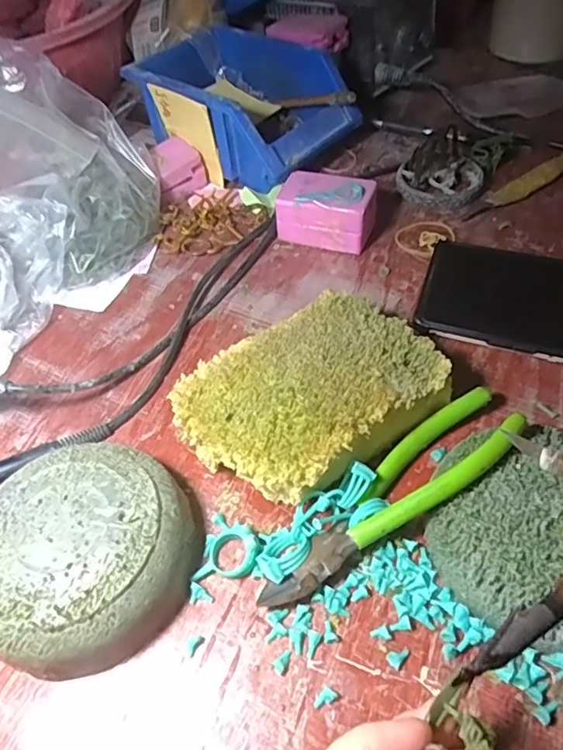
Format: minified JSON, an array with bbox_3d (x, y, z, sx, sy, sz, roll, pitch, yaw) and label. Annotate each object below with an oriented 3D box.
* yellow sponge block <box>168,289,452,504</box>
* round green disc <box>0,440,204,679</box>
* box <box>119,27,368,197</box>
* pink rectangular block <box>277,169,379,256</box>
[{"bbox_3d":[0.015,0.012,0.306,0.137,0.041,0.101,-33,55,-20],"label":"yellow sponge block"},{"bbox_3d":[-0.093,0.084,0.262,0.101,0.036,0.097,-3,50,4],"label":"round green disc"},{"bbox_3d":[-0.031,-0.239,0.493,0.172,0.079,0.123,30,59,27],"label":"box"},{"bbox_3d":[0.035,-0.125,0.419,0.072,0.041,0.043,15,54,17],"label":"pink rectangular block"}]

